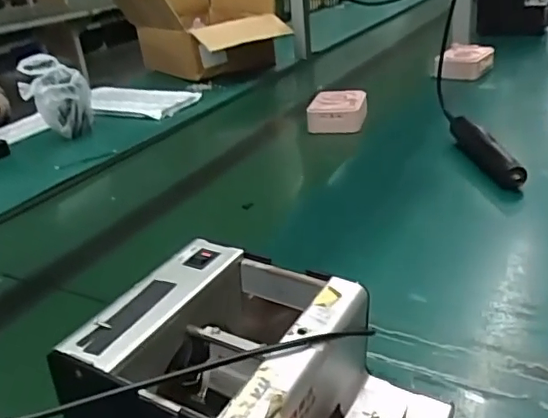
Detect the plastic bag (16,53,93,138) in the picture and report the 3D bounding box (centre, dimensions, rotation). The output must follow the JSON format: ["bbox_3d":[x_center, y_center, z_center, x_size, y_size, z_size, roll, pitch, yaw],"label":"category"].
[{"bbox_3d":[-0.429,-0.216,1.126,0.126,0.157,0.113,-15,28,-19],"label":"plastic bag"}]

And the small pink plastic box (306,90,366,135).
[{"bbox_3d":[0.118,-0.185,1.060,0.107,0.062,0.077,-1,27,9],"label":"small pink plastic box"}]

